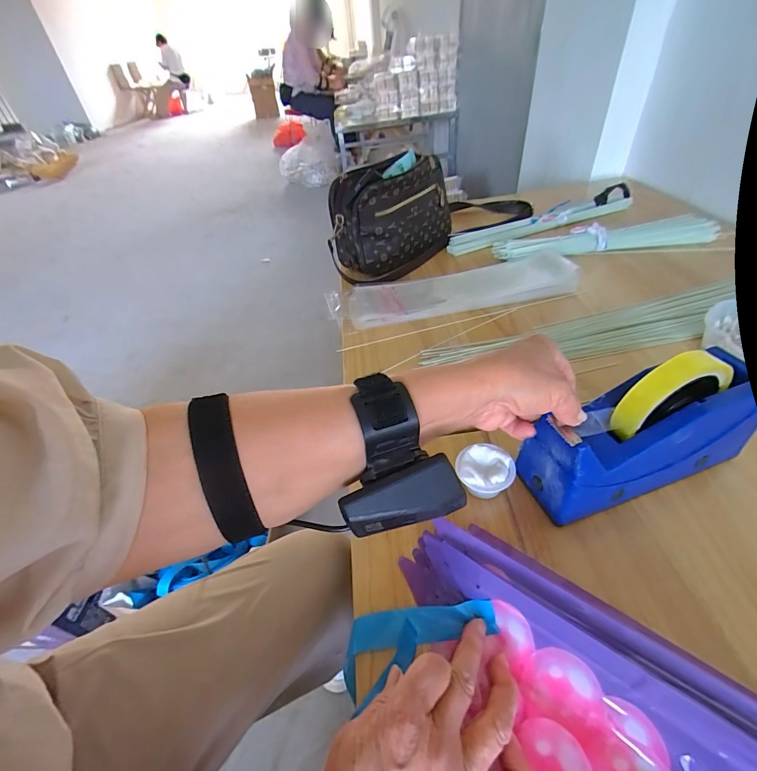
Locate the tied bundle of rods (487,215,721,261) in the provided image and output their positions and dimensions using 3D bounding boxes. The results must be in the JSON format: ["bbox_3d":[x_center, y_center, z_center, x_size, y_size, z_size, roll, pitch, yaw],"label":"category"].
[{"bbox_3d":[0.411,-0.270,0.694,0.384,0.035,0.051,-5,42,2],"label":"tied bundle of rods"}]

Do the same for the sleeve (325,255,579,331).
[{"bbox_3d":[0.122,-0.162,0.633,0.403,0.015,0.115,-12,43,-6],"label":"sleeve"}]

